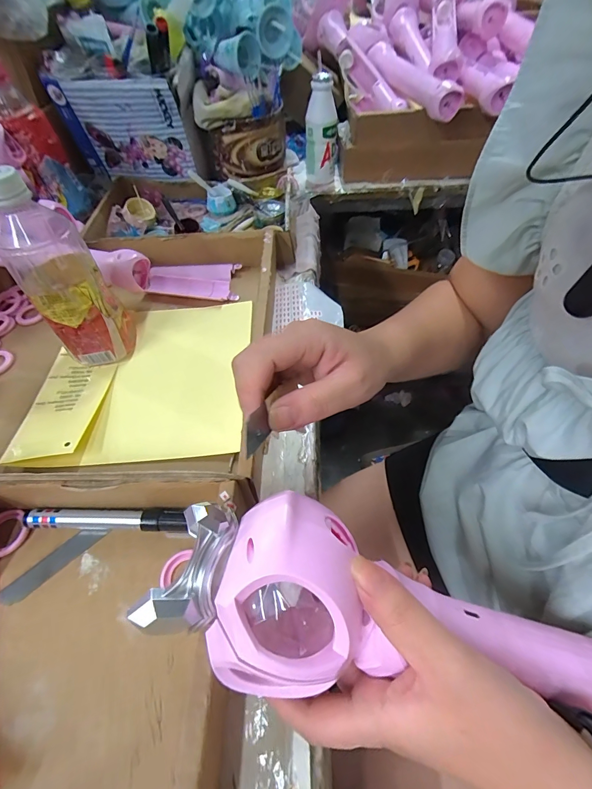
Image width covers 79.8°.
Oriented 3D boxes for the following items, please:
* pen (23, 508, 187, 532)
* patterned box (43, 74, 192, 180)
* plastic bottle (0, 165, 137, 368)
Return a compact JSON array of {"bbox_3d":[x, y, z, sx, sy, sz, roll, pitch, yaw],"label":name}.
[{"bbox_3d":[-0.153,0.102,0.287,0.131,0.014,0.016,0,55,3],"label":"pen"},{"bbox_3d":[-0.250,-0.386,0.524,0.164,0.129,0.033,2,55,5],"label":"patterned box"},{"bbox_3d":[-0.220,-0.109,0.336,0.067,0.183,0.063,-32,59,-18],"label":"plastic bottle"}]

